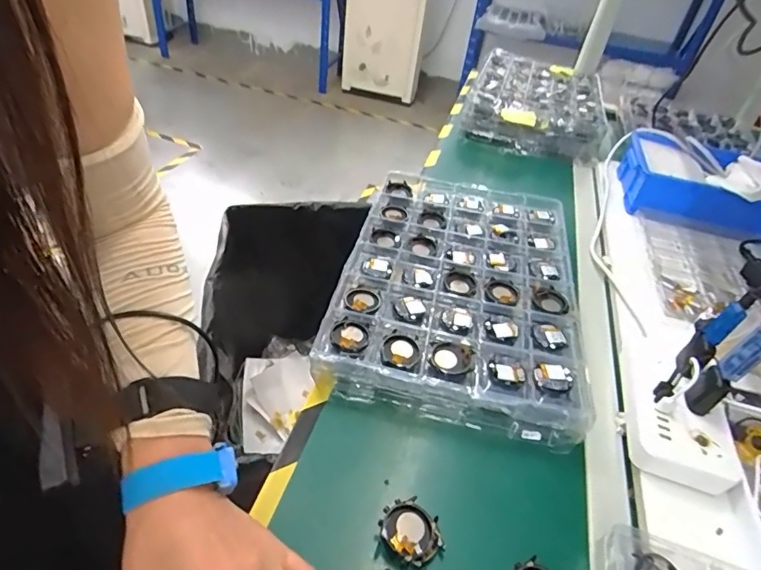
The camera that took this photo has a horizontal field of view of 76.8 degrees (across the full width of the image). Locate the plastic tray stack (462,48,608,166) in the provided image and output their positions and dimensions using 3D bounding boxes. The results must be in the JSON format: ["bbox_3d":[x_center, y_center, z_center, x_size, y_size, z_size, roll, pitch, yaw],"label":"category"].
[{"bbox_3d":[0.384,-0.454,1.201,0.303,0.088,0.423,15,41,7],"label":"plastic tray stack"}]

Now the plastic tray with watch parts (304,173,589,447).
[{"bbox_3d":[0.111,-0.014,0.670,0.303,0.041,0.454,12,42,6],"label":"plastic tray with watch parts"}]

